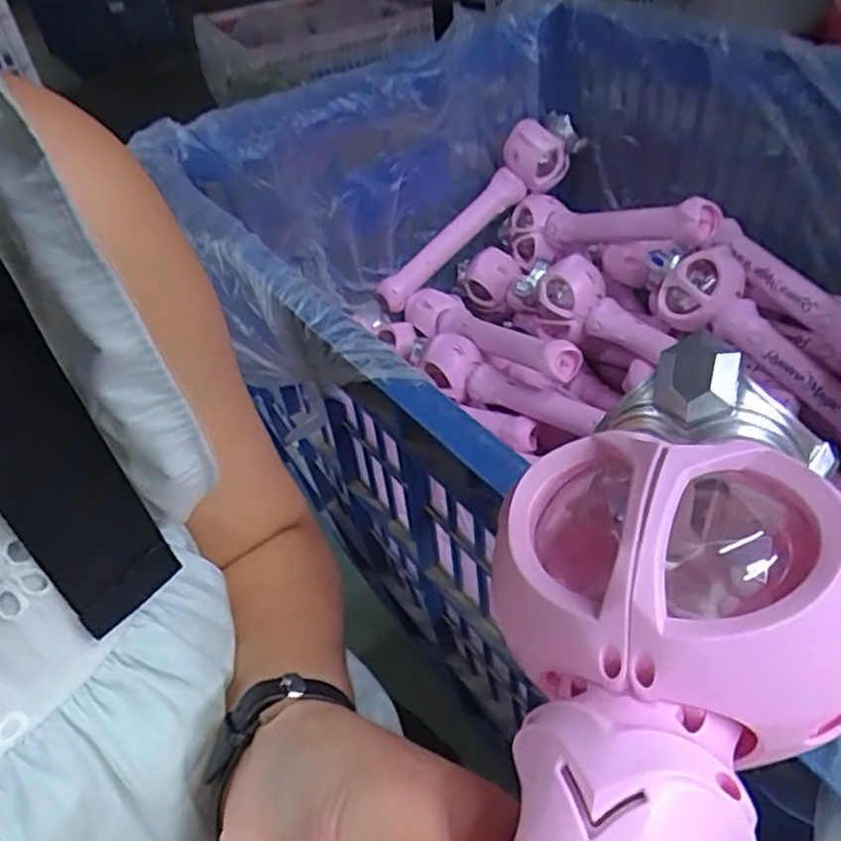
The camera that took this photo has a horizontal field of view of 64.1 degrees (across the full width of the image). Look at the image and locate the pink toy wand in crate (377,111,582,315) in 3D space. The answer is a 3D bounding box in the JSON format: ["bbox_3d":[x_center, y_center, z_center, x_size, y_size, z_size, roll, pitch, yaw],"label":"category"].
[{"bbox_3d":[0.072,-0.280,0.924,0.332,0.095,0.064,-40,40,21],"label":"pink toy wand in crate"}]

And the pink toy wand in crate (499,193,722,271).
[{"bbox_3d":[0.214,-0.244,0.853,0.076,0.083,0.343,-32,27,-24],"label":"pink toy wand in crate"}]

